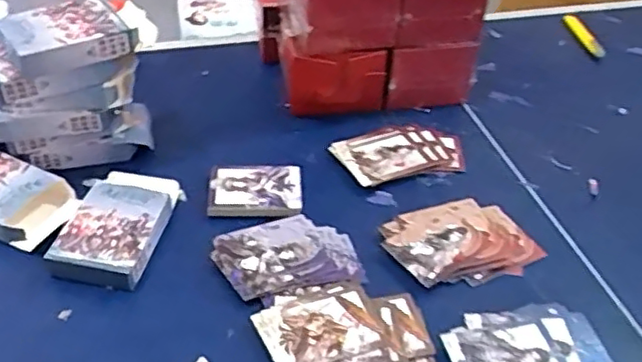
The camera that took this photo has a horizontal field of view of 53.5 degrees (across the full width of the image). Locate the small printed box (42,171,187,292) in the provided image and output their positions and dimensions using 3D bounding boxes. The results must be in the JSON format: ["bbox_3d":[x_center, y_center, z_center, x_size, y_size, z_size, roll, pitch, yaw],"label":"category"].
[{"bbox_3d":[-0.191,0.037,0.587,0.090,0.030,0.130,8,40,6],"label":"small printed box"}]

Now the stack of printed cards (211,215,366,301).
[{"bbox_3d":[-0.030,0.068,0.576,0.127,0.011,0.087,-5,40,-11],"label":"stack of printed cards"}]

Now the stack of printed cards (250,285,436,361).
[{"bbox_3d":[0.019,0.121,0.516,0.133,0.008,0.086,-7,41,-12],"label":"stack of printed cards"}]

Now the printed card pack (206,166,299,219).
[{"bbox_3d":[-0.066,0.012,0.638,0.089,0.020,0.068,0,40,-4],"label":"printed card pack"}]

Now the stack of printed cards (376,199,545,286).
[{"bbox_3d":[0.134,0.057,0.606,0.139,0.012,0.093,-14,43,-20],"label":"stack of printed cards"}]

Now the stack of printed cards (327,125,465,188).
[{"bbox_3d":[0.086,-0.033,0.705,0.142,0.018,0.082,-11,42,-17],"label":"stack of printed cards"}]

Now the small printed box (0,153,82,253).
[{"bbox_3d":[-0.301,0.015,0.602,0.111,0.035,0.077,15,41,13],"label":"small printed box"}]

